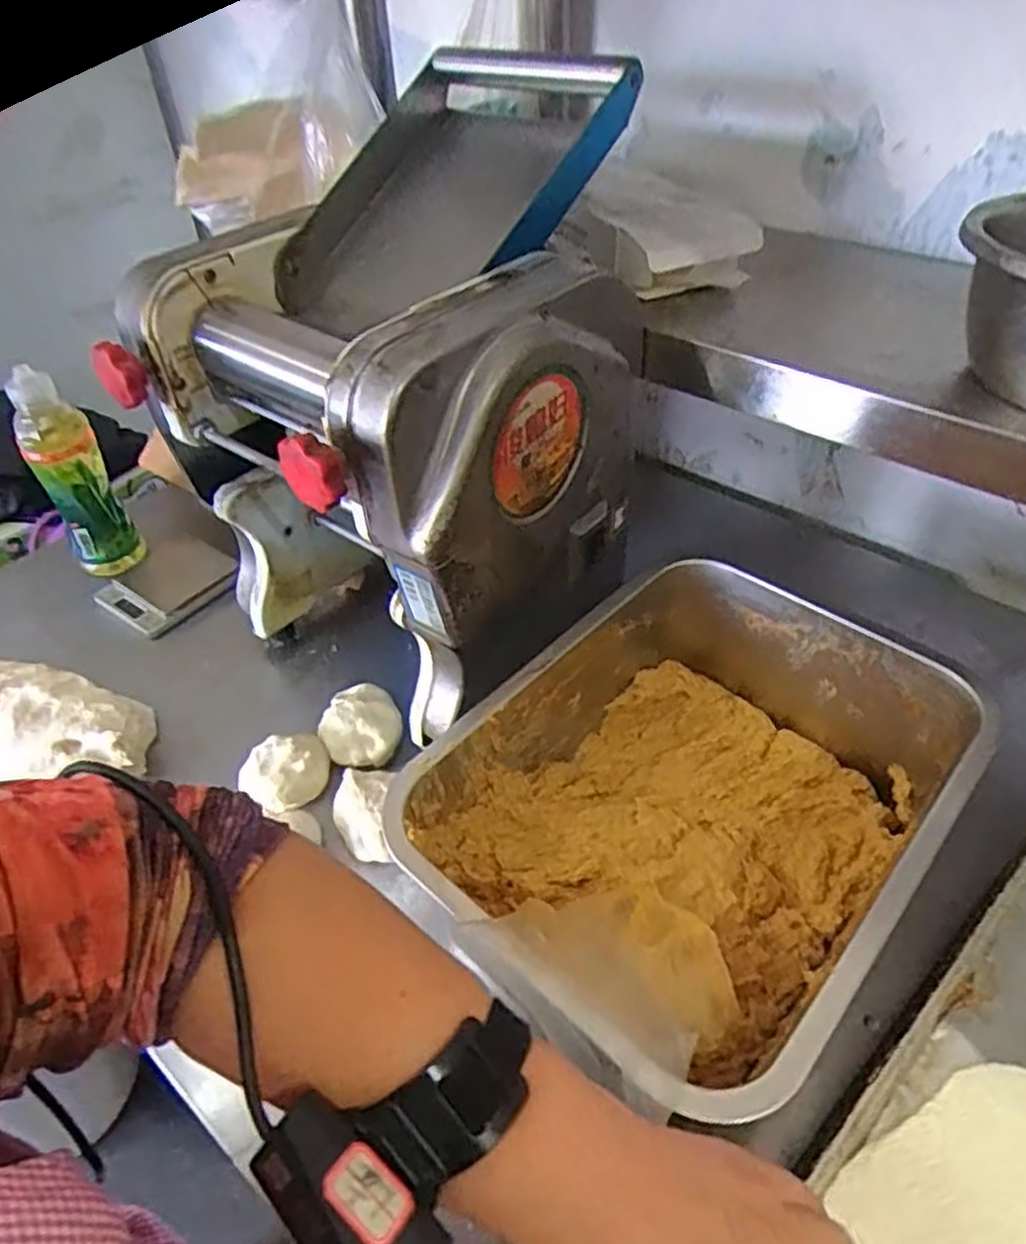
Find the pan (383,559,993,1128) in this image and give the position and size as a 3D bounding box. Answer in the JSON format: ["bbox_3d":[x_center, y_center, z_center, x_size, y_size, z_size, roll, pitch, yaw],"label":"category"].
[{"bbox_3d":[0.116,0.126,0.516,0.256,0.134,0.350,30,52,30],"label":"pan"}]

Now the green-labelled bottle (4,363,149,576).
[{"bbox_3d":[-0.456,-0.149,0.808,0.061,0.222,0.056,-11,44,-8],"label":"green-labelled bottle"}]

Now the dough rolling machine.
[{"bbox_3d":[-0.067,-0.166,0.617,0.284,0.373,0.360,27,51,28],"label":"dough rolling machine"}]

